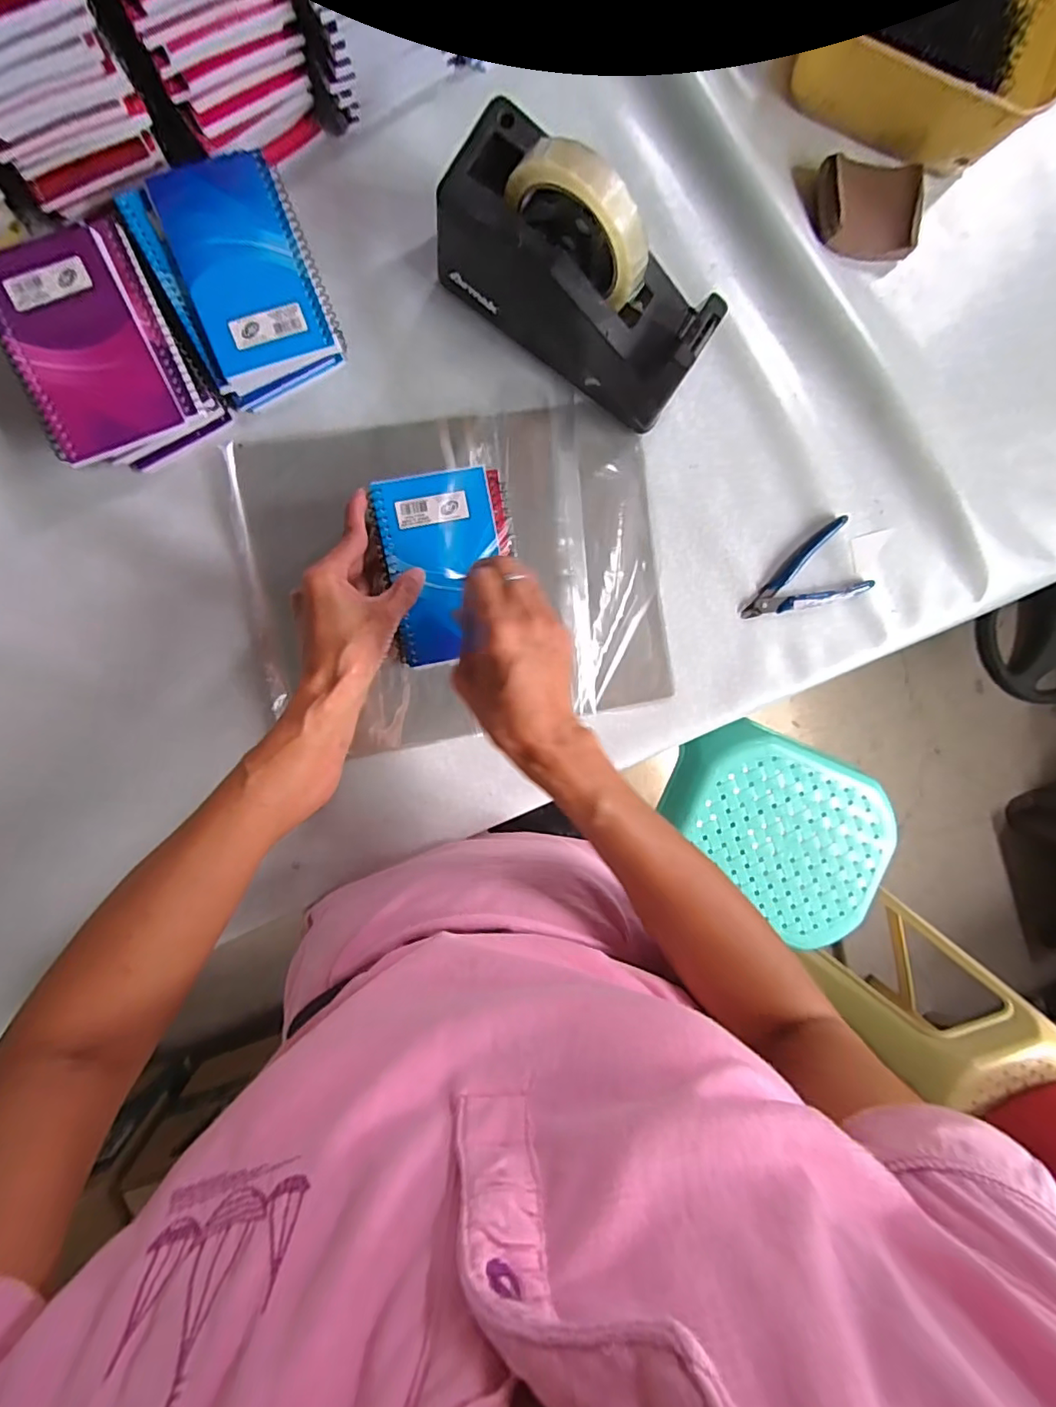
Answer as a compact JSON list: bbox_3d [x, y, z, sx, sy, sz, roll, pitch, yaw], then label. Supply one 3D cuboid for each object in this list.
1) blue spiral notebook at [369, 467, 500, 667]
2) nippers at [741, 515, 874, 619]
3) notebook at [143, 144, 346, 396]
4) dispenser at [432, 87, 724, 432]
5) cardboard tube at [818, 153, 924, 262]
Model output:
[{"bbox_3d":[-0.060,-0.100,0.409,0.082,0.007,0.131,-12,96,-7],"label":"blue spiral notebook"},{"bbox_3d":[0.246,-0.108,0.504,0.117,0.012,0.070,-29,98,-5],"label":"nippers"},{"bbox_3d":[-0.199,-0.308,0.398,0.087,0.016,0.143,-21,95,-2],"label":"notebook"},{"bbox_3d":[0.039,-0.304,0.402,0.203,0.131,0.075,33,90,-9],"label":"dispenser"},{"bbox_3d":[0.284,-0.409,0.474,0.090,0.026,0.068,-1,95,-8],"label":"cardboard tube"}]

